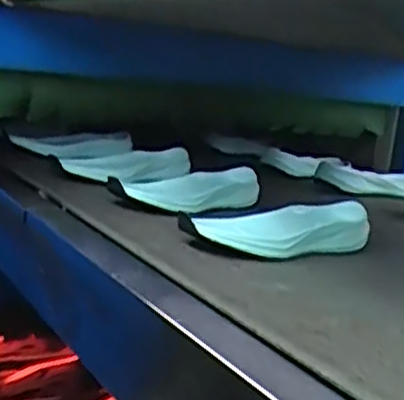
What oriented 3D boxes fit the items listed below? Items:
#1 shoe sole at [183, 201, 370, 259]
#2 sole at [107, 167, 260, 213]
[{"bbox_3d":[0.079,0.029,0.768,0.218,0.038,0.079,-2,13,-34],"label":"shoe sole"},{"bbox_3d":[-0.021,-0.014,0.920,0.219,0.036,0.076,-2,13,-34],"label":"sole"}]

